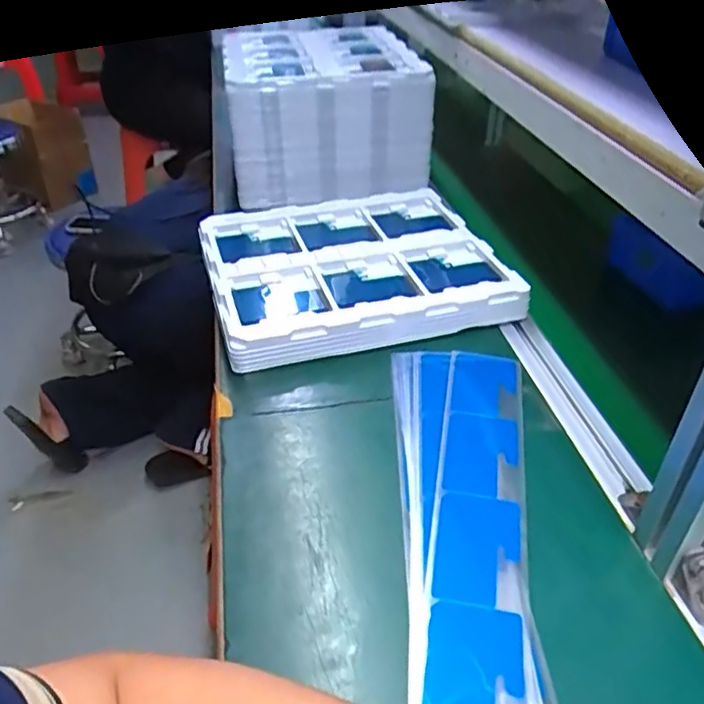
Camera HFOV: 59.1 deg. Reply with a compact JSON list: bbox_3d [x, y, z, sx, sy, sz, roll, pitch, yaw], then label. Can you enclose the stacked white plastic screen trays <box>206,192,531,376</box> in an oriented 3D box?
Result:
[{"bbox_3d":[-0.006,-0.100,0.740,0.325,0.061,0.290,-9,39,-14],"label":"stacked white plastic screen trays"}]

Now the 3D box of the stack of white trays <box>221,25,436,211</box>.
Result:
[{"bbox_3d":[-0.049,-0.327,0.864,0.260,0.178,0.212,-12,40,-17],"label":"stack of white trays"}]

